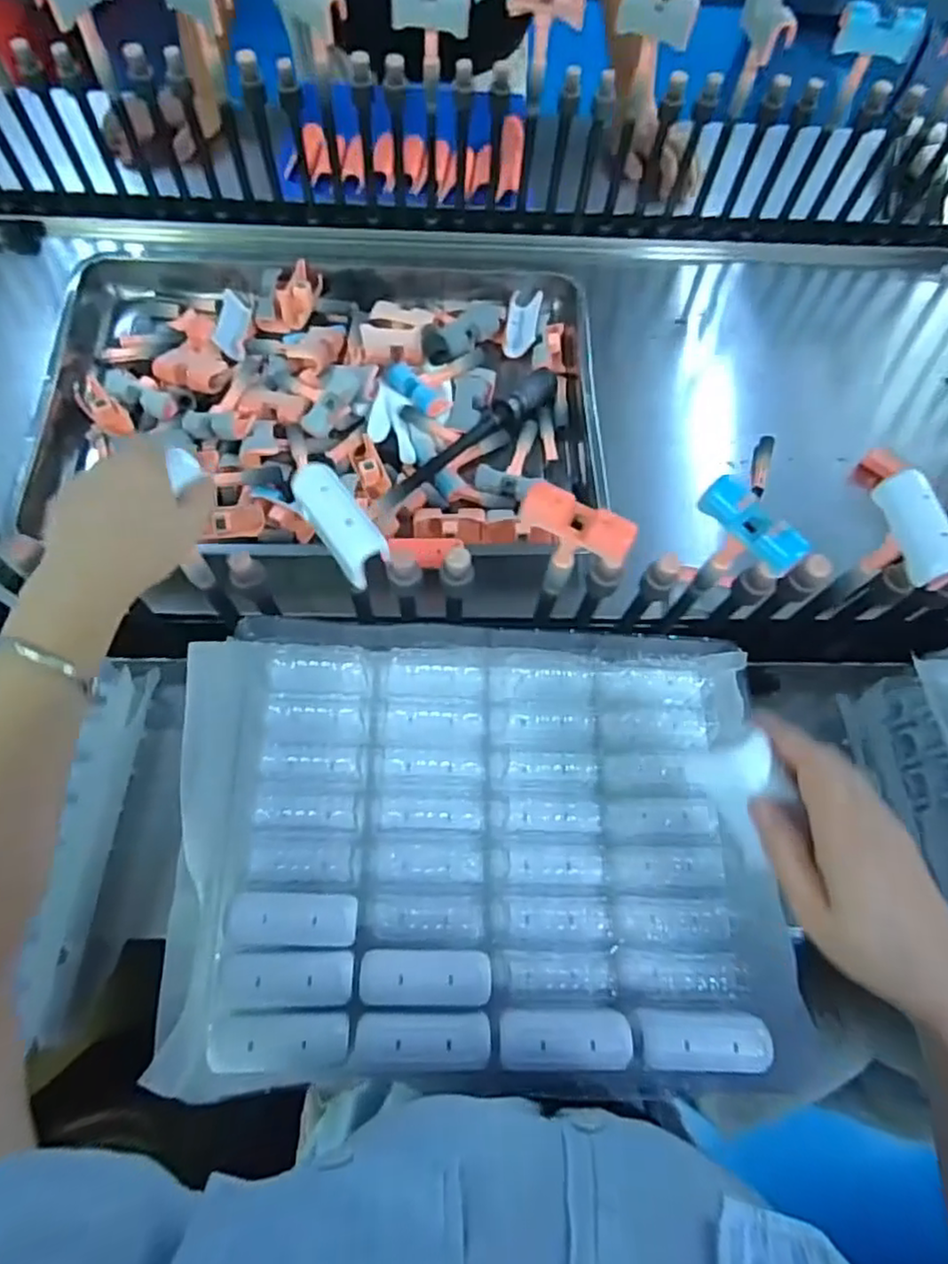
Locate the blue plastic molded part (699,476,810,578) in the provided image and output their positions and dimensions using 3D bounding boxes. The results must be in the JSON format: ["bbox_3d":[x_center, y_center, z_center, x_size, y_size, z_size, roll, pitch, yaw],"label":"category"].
[{"bbox_3d":[0.181,-0.070,0.434,0.025,0.025,0.071,-42,75,-15],"label":"blue plastic molded part"}]

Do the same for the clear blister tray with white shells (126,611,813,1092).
[{"bbox_3d":[0.003,0.125,0.434,0.382,0.055,0.274,-1,69,-1],"label":"clear blister tray with white shells"}]

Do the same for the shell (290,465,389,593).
[{"bbox_3d":[-0.088,-0.070,0.433,0.032,0.035,0.076,-34,73,-13],"label":"shell"}]

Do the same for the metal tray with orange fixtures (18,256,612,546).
[{"bbox_3d":[-0.157,-0.269,0.750,0.579,0.059,0.414,-3,69,-2],"label":"metal tray with orange fixtures"}]

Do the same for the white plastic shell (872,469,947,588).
[{"bbox_3d":[0.290,-0.071,0.440,0.021,0.030,0.074,-11,69,-5],"label":"white plastic shell"}]

